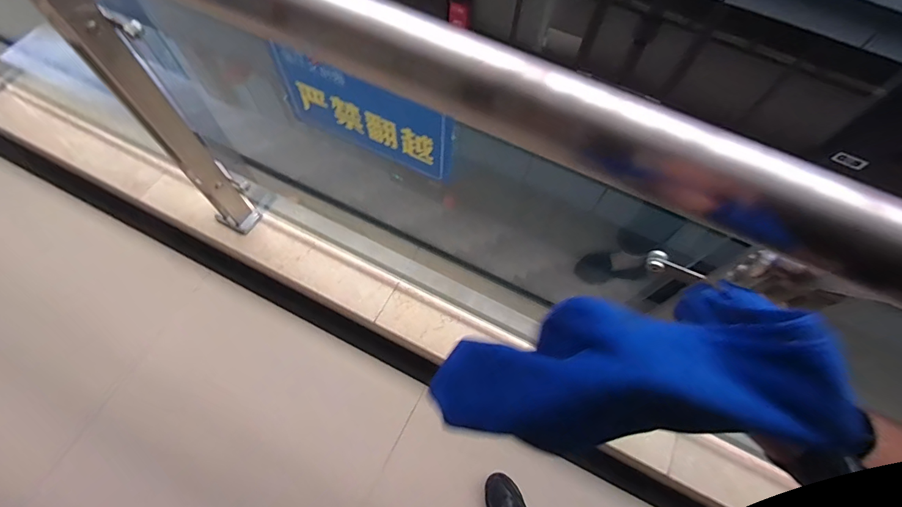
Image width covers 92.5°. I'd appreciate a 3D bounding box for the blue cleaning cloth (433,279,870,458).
[{"bbox_3d":[0.096,0.074,0.274,0.219,0.089,0.089,-14,64,24],"label":"blue cleaning cloth"}]

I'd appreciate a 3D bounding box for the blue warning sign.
[{"bbox_3d":[-0.131,-0.204,0.650,0.282,0.160,0.013,25,68,8],"label":"blue warning sign"}]

